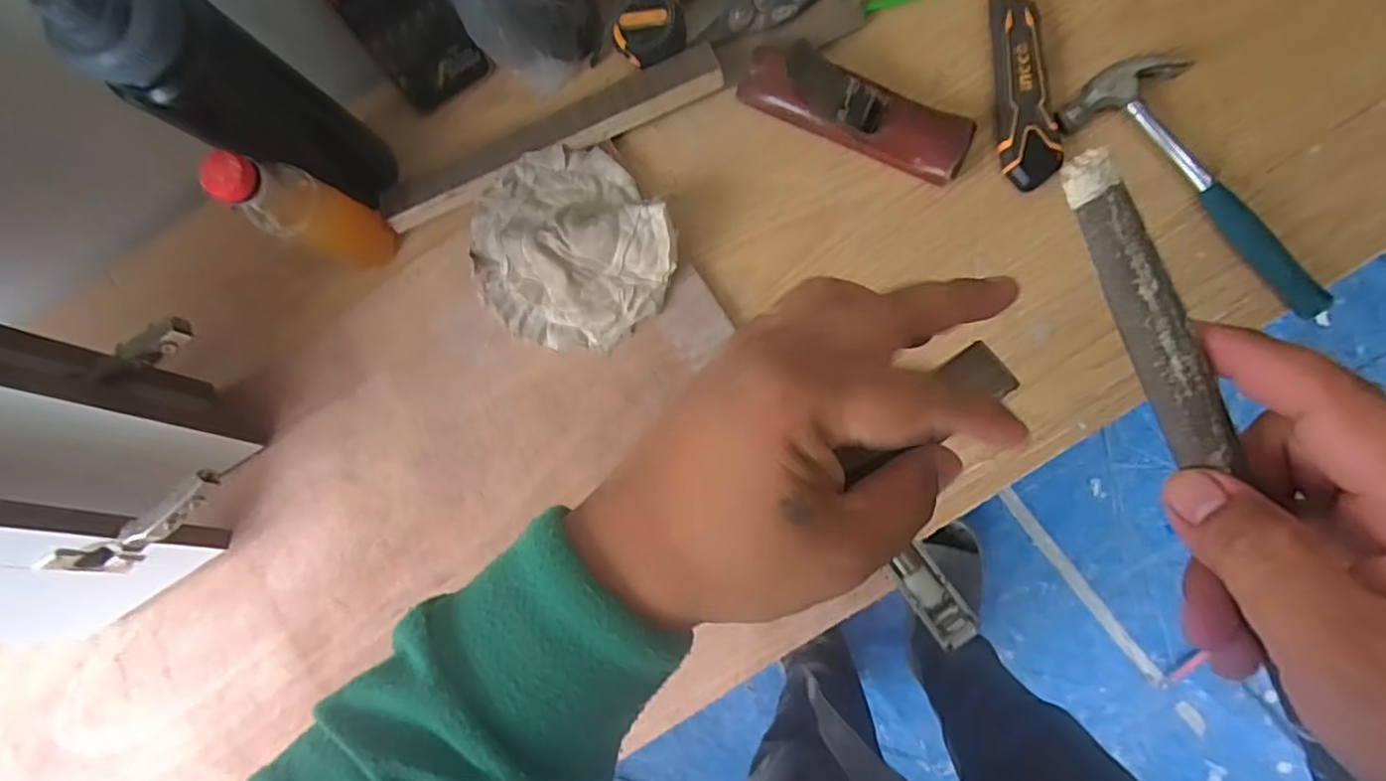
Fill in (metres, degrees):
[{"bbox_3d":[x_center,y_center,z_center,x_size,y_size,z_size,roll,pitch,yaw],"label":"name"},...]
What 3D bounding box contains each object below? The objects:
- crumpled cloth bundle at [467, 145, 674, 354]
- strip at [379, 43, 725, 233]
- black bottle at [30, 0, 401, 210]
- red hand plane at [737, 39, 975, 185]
[{"bbox_3d":[-0.107,-0.119,0.562,0.160,0.040,0.173,0,87,5],"label":"crumpled cloth bundle"},{"bbox_3d":[-0.125,-0.218,0.572,0.312,0.035,0.042,-22,85,3],"label":"strip"},{"bbox_3d":[-0.307,-0.200,0.465,0.066,0.265,0.073,29,90,6],"label":"black bottle"},{"bbox_3d":[0.133,-0.232,0.538,0.194,0.060,0.054,24,89,6],"label":"red hand plane"}]

